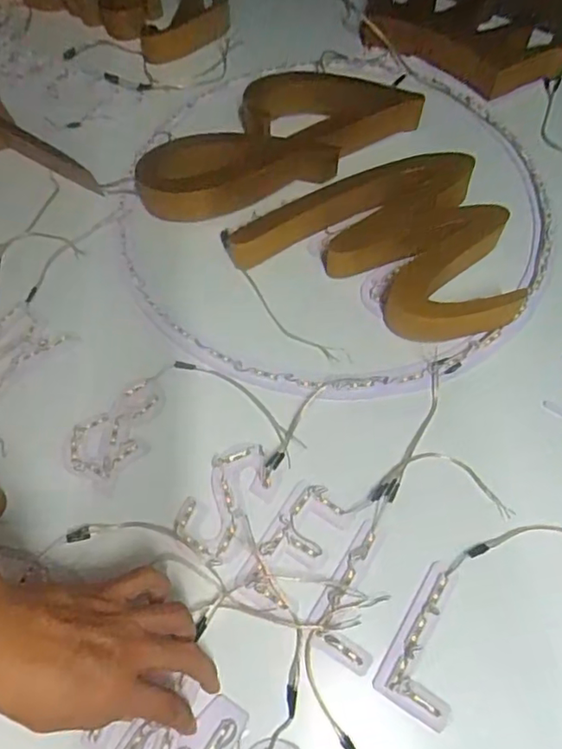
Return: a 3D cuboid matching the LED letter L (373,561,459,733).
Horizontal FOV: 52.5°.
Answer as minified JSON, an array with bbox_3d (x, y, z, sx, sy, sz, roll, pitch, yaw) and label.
[{"bbox_3d":[0.122,0.209,0.445,0.058,0.008,0.109,28,65,15],"label":"LED letter L"}]

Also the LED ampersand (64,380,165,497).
[{"bbox_3d":[-0.148,0.051,0.527,0.067,0.006,0.108,34,67,17],"label":"LED ampersand"}]

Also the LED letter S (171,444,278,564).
[{"bbox_3d":[-0.047,0.109,0.498,0.059,0.004,0.106,27,65,14],"label":"LED letter S"}]

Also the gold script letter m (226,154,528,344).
[{"bbox_3d":[0.099,-0.121,0.592,0.274,0.043,0.214,-15,63,-8],"label":"gold script letter m"}]

